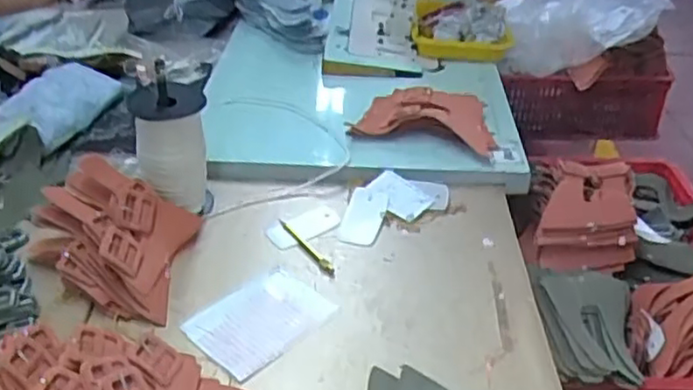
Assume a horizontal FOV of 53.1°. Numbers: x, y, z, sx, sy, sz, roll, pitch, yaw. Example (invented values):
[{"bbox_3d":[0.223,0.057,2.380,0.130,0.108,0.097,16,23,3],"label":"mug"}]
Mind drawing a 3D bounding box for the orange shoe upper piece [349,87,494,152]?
[{"bbox_3d":[0.130,-0.138,1.123,0.218,0.045,0.157,5,34,8],"label":"orange shoe upper piece"}]

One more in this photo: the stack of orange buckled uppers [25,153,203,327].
[{"bbox_3d":[-0.292,0.044,0.835,0.183,0.103,0.171,3,34,4],"label":"stack of orange buckled uppers"}]

